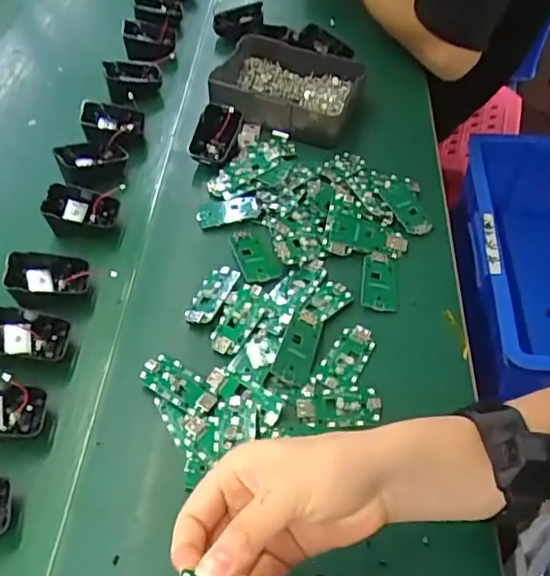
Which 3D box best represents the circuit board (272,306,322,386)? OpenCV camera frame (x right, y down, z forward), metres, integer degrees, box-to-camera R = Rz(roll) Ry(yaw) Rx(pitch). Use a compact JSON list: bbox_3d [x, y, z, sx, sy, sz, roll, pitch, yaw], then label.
[{"bbox_3d":[0.019,0.048,0.485,0.029,0.005,0.059,28,60,-11],"label":"circuit board"}]

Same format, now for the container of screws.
[{"bbox_3d":[0.017,-0.234,0.691,0.158,0.051,0.131,11,53,9],"label":"container of screws"}]

